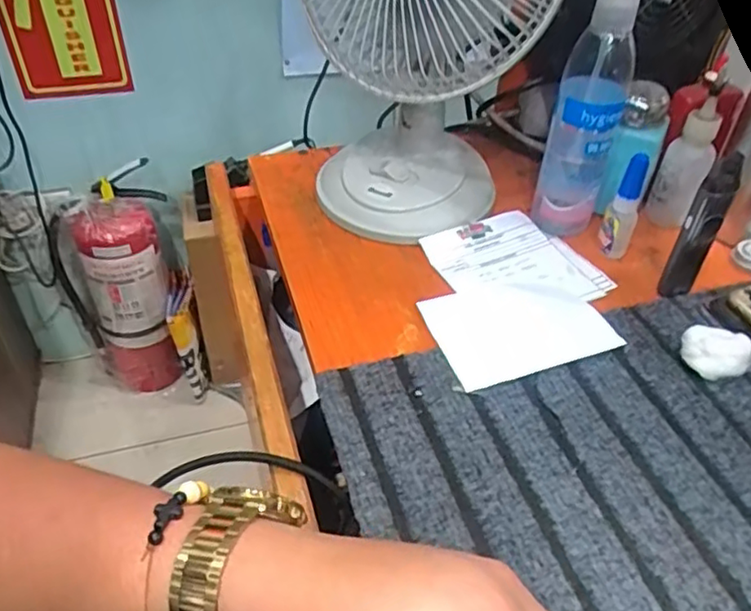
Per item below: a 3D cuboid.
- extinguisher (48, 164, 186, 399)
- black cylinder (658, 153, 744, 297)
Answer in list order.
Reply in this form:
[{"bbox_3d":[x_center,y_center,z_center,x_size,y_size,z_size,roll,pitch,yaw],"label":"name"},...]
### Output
[{"bbox_3d":[-0.500,-0.036,1.246,0.196,0.453,0.158,-20,47,-24],"label":"extinguisher"},{"bbox_3d":[0.223,-0.051,0.436,0.022,0.110,0.022,26,47,24],"label":"black cylinder"}]

